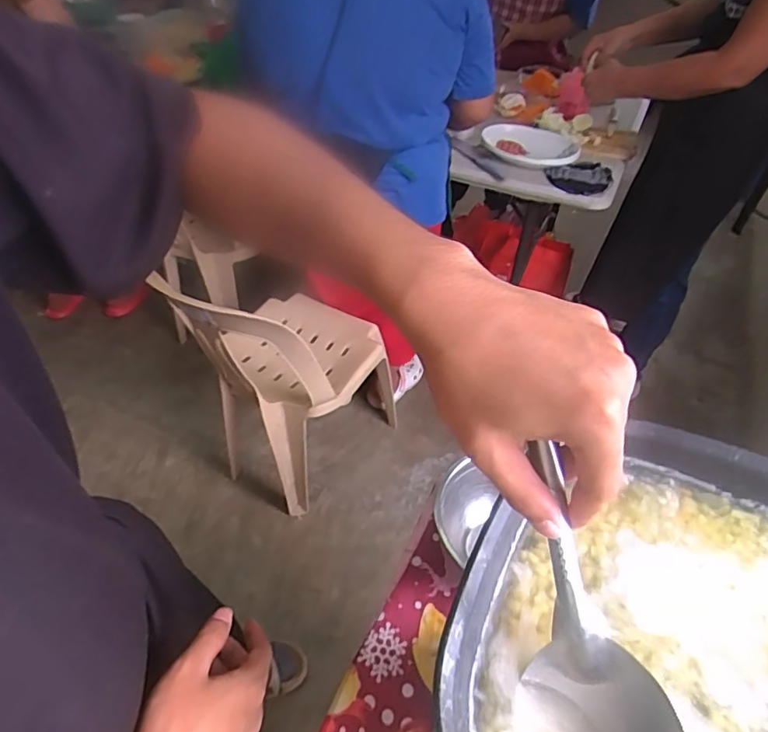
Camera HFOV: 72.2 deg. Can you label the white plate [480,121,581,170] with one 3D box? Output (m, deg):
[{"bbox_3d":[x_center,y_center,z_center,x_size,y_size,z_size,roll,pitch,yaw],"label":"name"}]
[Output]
[{"bbox_3d":[0.391,-0.583,1.386,0.223,0.043,0.223,0,47,0],"label":"white plate"}]

